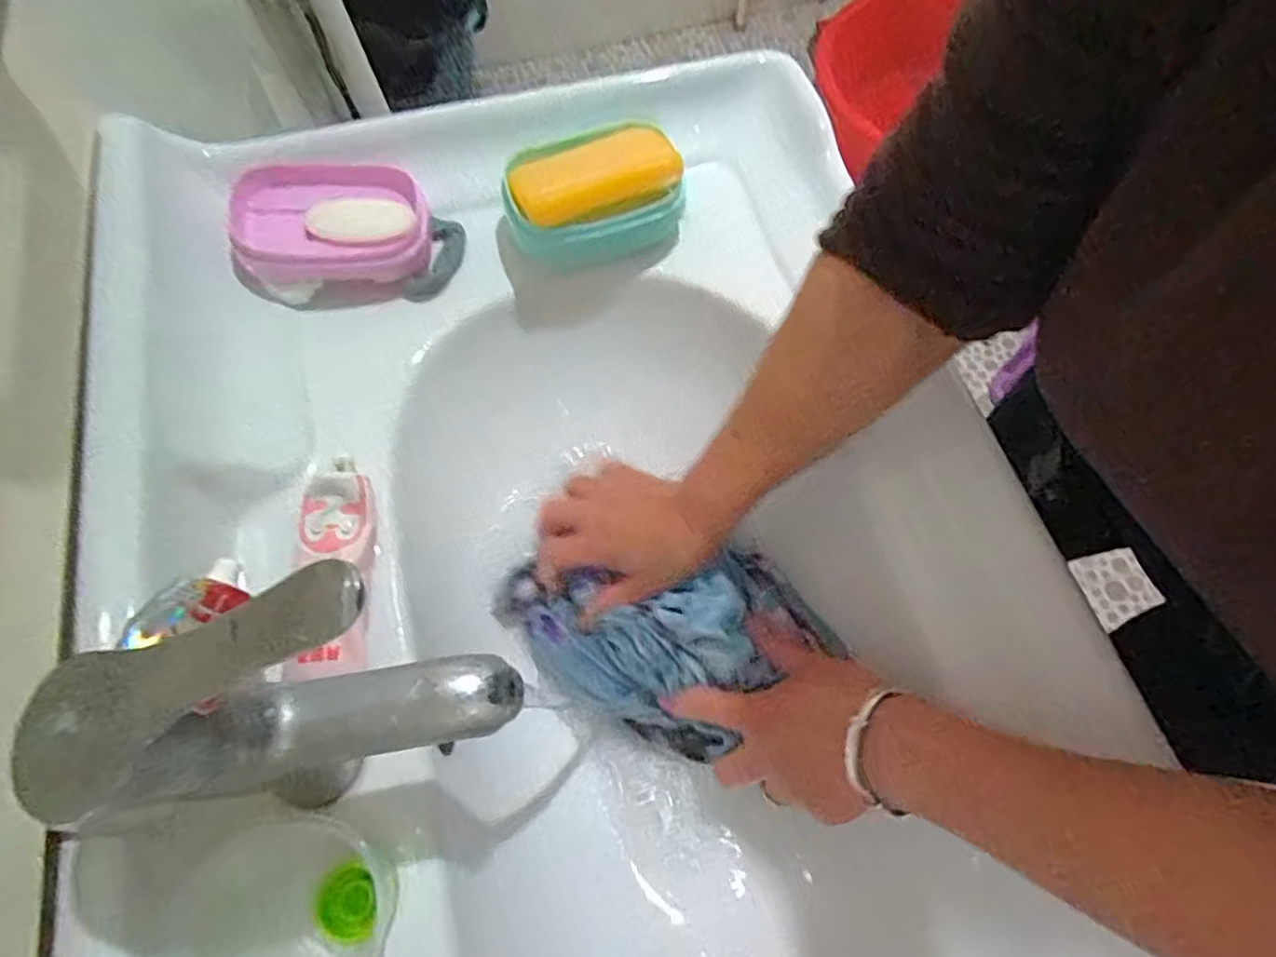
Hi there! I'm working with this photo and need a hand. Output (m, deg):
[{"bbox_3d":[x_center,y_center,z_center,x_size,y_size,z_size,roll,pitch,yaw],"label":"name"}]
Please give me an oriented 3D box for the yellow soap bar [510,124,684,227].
[{"bbox_3d":[-0.029,-0.202,0.437,0.106,0.021,0.062,-21,68,-8],"label":"yellow soap bar"}]

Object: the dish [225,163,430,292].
[{"bbox_3d":[-0.203,-0.169,0.442,0.119,0.033,0.084,-10,67,-3],"label":"dish"}]

